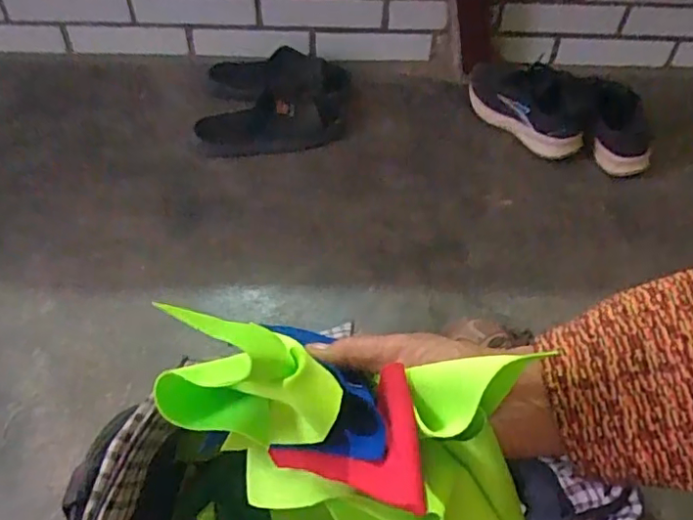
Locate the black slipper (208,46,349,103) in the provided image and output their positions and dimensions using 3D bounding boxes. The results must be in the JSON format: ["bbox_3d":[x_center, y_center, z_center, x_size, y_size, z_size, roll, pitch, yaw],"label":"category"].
[{"bbox_3d":[-0.126,-0.346,1.124,0.267,0.084,0.106,-4,52,-5],"label":"black slipper"}]

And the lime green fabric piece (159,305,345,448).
[{"bbox_3d":[-0.049,0.058,0.296,0.090,0.081,0.041,9,52,5],"label":"lime green fabric piece"}]

